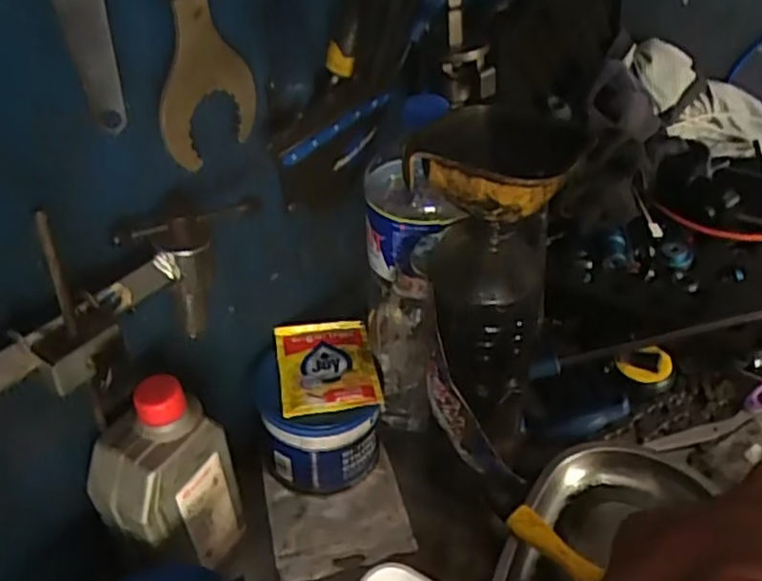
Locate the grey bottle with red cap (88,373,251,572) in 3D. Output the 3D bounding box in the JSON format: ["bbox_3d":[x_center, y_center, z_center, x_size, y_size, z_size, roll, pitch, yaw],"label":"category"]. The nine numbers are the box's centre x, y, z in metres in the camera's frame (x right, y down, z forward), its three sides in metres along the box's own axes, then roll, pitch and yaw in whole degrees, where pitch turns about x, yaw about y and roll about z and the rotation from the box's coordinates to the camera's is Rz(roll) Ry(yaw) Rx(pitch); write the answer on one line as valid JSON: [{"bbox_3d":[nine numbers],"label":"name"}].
[{"bbox_3d":[-0.146,0.142,0.478,0.053,0.185,0.080,22,46,27],"label":"grey bottle with red cap"}]

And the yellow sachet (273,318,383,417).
[{"bbox_3d":[-0.045,0.061,0.566,0.078,0.014,0.093,-9,40,-7],"label":"yellow sachet"}]

